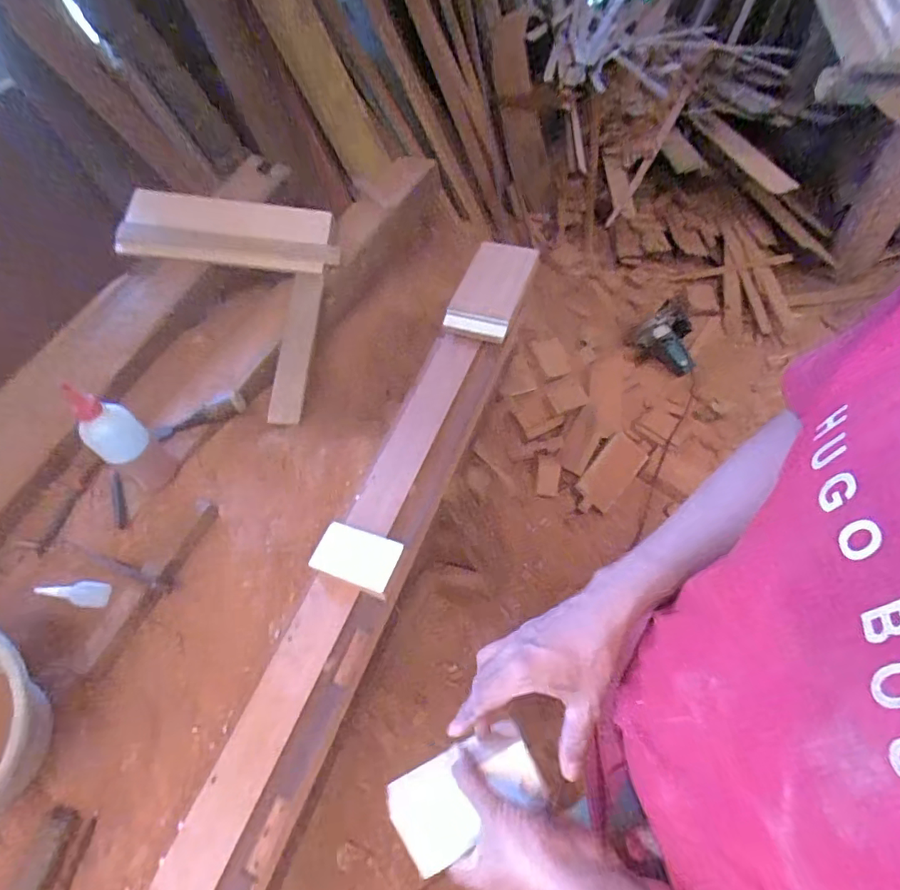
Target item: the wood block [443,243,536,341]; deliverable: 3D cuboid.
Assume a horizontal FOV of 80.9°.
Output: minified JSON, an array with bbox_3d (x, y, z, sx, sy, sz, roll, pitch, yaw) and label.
[{"bbox_3d":[0.081,-0.303,1.012,0.123,0.040,0.230,16,58,15],"label":"wood block"}]

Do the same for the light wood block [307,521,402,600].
[{"bbox_3d":[-0.133,0.156,0.751,0.121,0.016,0.084,16,58,15],"label":"light wood block"}]

